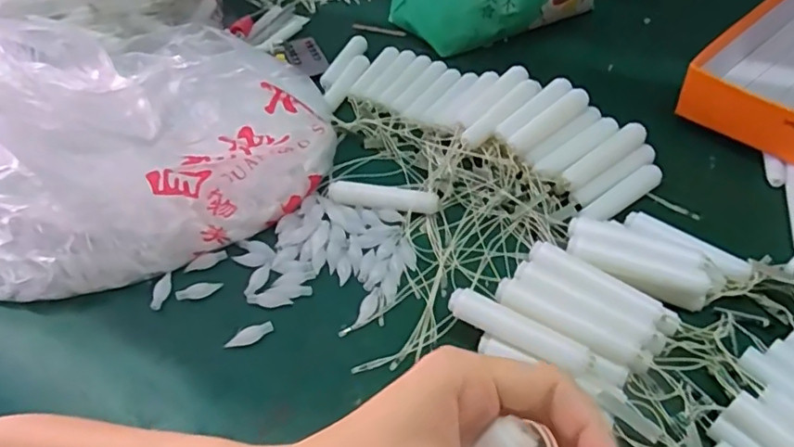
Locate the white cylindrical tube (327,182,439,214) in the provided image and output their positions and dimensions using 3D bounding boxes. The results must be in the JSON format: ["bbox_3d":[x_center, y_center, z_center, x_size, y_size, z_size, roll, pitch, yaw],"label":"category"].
[{"bbox_3d":[-0.011,-0.021,0.476,0.090,0.012,0.019,7,47,10],"label":"white cylindrical tube"}]

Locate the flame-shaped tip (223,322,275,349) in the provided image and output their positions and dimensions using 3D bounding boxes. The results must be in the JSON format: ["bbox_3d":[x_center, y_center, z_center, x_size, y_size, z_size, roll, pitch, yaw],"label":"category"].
[{"bbox_3d":[-0.102,0.077,0.401,0.033,0.006,0.010,-20,48,-15],"label":"flame-shaped tip"}]

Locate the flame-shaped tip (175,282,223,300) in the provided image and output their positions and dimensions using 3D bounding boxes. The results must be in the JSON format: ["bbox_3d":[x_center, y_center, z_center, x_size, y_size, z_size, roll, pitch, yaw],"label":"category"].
[{"bbox_3d":[-0.148,0.050,0.434,0.032,0.006,0.012,-23,50,-18],"label":"flame-shaped tip"}]

